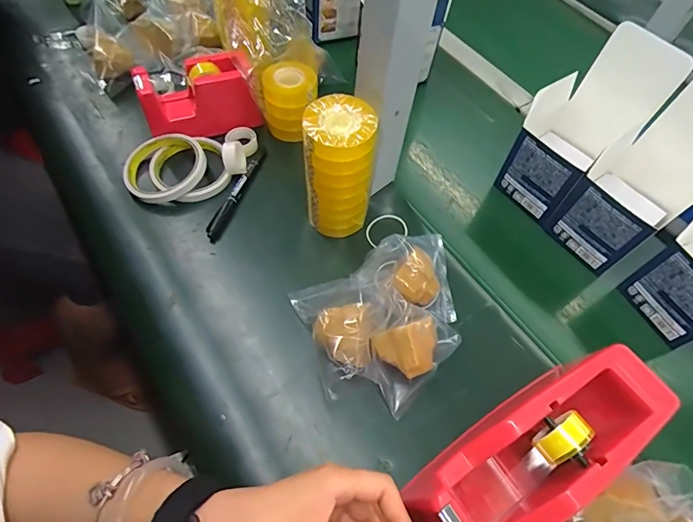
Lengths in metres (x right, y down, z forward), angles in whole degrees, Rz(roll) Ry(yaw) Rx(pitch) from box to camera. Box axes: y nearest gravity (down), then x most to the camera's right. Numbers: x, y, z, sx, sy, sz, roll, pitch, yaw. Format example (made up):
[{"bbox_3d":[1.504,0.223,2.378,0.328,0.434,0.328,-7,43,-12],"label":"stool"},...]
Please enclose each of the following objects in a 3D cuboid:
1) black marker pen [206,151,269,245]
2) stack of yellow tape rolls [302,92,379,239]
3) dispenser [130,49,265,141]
[{"bbox_3d":[-0.124,-0.082,0.490,0.013,0.018,0.144,17,60,6],"label":"black marker pen"},{"bbox_3d":[-0.007,-0.085,0.422,0.061,0.144,0.056,5,60,-1],"label":"stack of yellow tape rolls"},{"bbox_3d":[-0.172,-0.192,0.506,0.130,0.083,0.049,-16,62,-13],"label":"dispenser"}]

